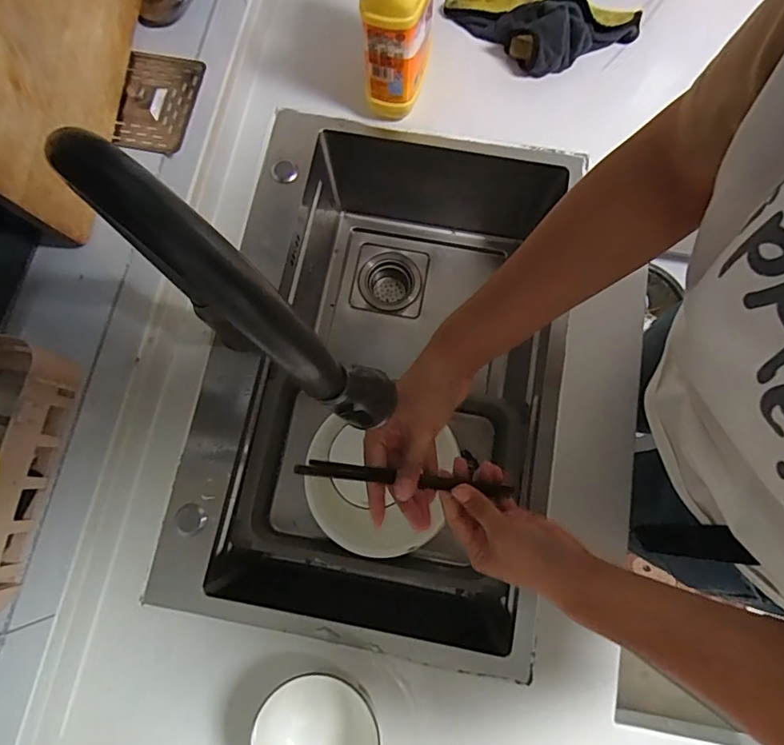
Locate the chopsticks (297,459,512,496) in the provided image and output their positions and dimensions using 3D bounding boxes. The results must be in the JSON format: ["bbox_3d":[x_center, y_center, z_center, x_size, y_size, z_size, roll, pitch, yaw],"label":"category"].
[{"bbox_3d":[0.029,0.099,0.445,0.261,0.016,0.014,16,74,-37],"label":"chopsticks"}]

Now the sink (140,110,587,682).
[{"bbox_3d":[-0.006,0.003,0.721,0.440,0.239,0.671,10,77,3],"label":"sink"}]

